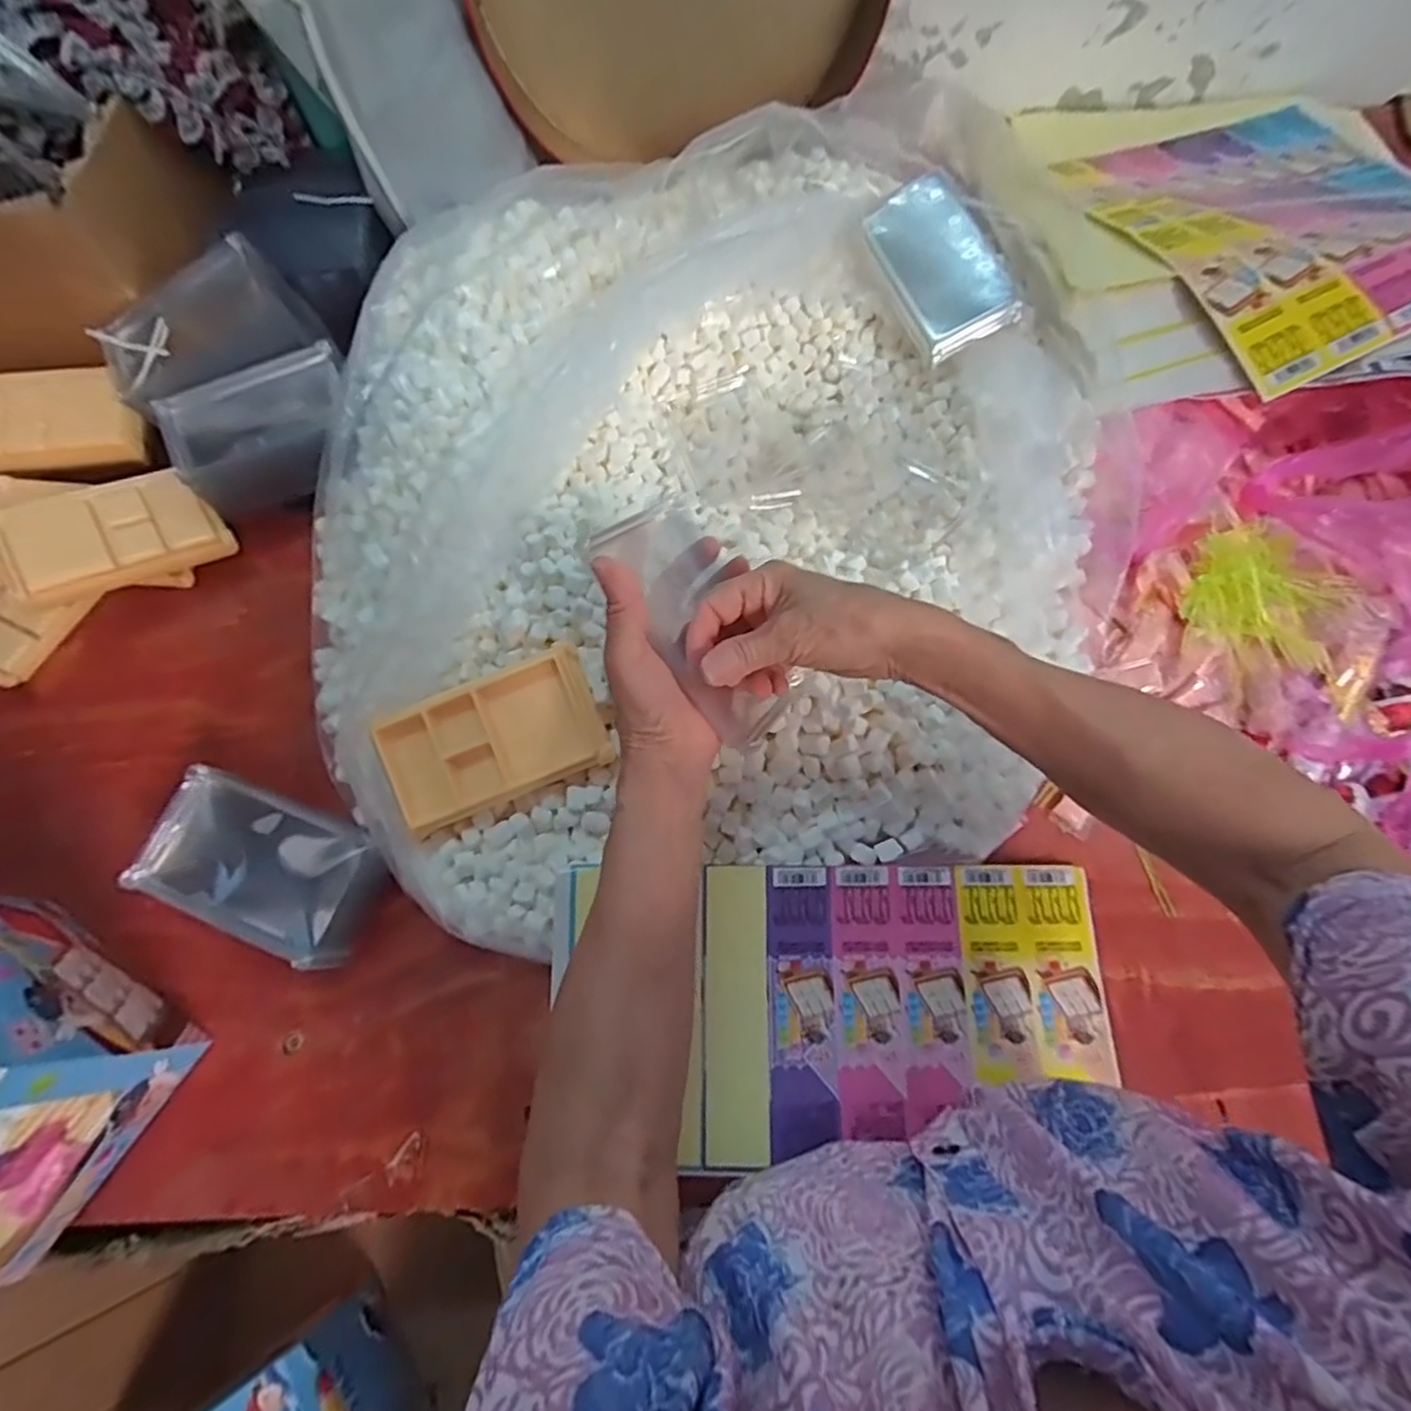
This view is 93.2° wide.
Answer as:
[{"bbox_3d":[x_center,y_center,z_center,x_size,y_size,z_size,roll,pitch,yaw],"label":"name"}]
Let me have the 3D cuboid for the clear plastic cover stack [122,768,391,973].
[{"bbox_3d":[-0.279,0.104,0.431,0.141,0.043,0.080,21,72,10],"label":"clear plastic cover stack"}]

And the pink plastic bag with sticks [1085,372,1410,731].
[{"bbox_3d":[0.428,-0.151,0.458,0.406,0.084,0.230,-35,72,-10],"label":"pink plastic bag with sticks"}]

